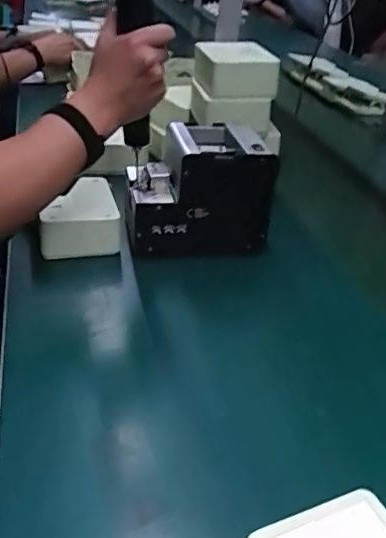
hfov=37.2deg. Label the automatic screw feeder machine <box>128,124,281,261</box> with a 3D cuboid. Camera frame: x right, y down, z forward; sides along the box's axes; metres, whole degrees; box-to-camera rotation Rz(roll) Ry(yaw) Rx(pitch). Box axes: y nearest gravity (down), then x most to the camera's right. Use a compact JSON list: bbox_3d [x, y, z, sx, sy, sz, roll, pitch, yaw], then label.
[{"bbox_3d":[0.004,-0.111,0.773,0.182,0.133,0.138,-1,31,-14],"label":"automatic screw feeder machine"}]

